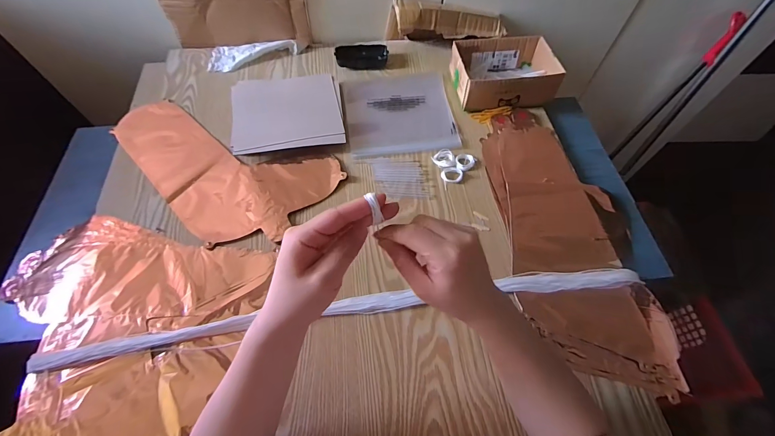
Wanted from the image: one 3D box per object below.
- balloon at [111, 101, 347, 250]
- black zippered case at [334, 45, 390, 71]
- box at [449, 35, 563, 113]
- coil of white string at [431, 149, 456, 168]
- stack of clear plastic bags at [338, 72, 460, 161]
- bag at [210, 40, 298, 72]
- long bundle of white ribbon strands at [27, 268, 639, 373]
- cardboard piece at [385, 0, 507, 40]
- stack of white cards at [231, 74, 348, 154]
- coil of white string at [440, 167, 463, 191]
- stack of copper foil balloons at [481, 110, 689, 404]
[{"bbox_3d":[-0.292,-0.104,0.586,0.386,0.009,0.224,35,66,16],"label":"balloon"},{"bbox_3d":[-0.053,-0.337,0.710,0.106,0.027,0.047,-4,61,-4],"label":"black zippered case"},{"bbox_3d":[0.221,-0.279,0.658,0.182,0.068,0.136,-5,61,-4],"label":"box"},{"bbox_3d":[0.101,-0.103,0.592,0.033,0.011,0.040,-33,67,-18],"label":"coil of white string"},{"bbox_3d":[0.022,-0.208,0.655,0.201,0.010,0.203,-6,62,-5],"label":"stack of clear plastic bags"},{"bbox_3d":[-0.285,-0.350,0.716,0.180,0.021,0.070,-13,62,-9],"label":"bag"},{"bbox_3d":[-0.042,0.124,0.455,0.803,0.020,0.035,-7,62,-5],"label":"long bundle of white ribbon strands"},{"bbox_3d":[0.127,-0.420,0.727,0.251,0.078,0.065,-5,61,-4],"label":"cardboard piece"},{"bbox_3d":[-0.186,-0.201,0.633,0.198,0.024,0.169,-6,62,-5],"label":"stack of white cards"},{"bbox_3d":[0.109,-0.071,0.576,0.040,0.010,0.033,-27,65,-15],"label":"coil of white string"},{"bbox_3d":[0.285,0.013,0.540,0.203,0.016,0.470,-4,61,-4],"label":"stack of copper foil balloons"}]

